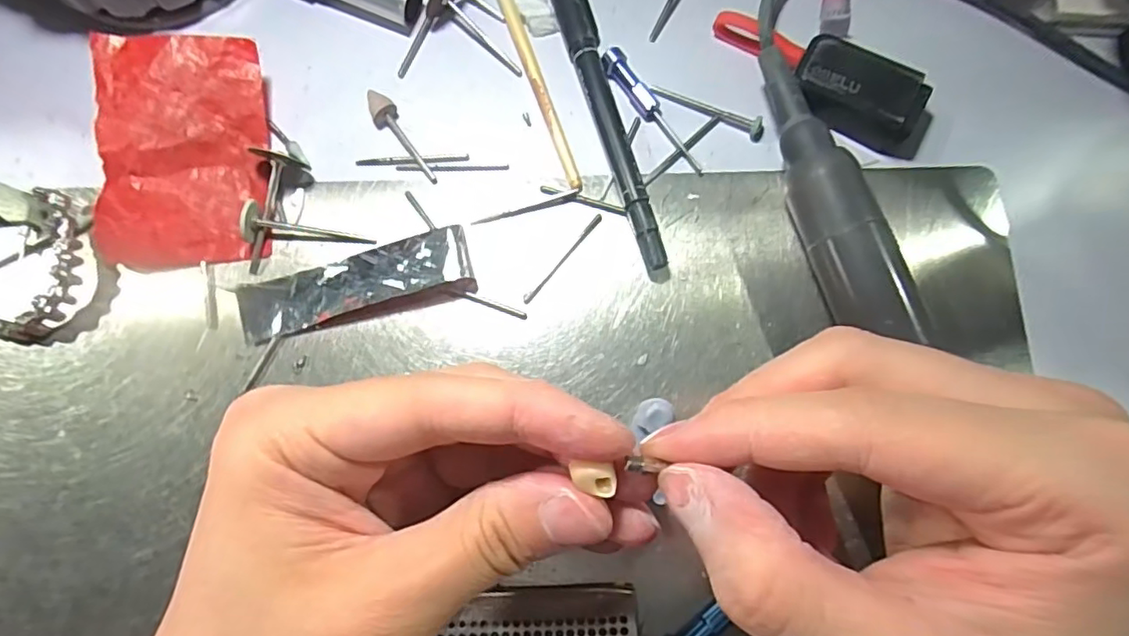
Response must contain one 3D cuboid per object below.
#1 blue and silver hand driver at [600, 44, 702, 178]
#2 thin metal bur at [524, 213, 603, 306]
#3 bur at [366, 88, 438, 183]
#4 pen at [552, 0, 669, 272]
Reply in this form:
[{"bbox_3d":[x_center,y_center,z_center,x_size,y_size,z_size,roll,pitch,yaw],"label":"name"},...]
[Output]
[{"bbox_3d":[0.035,-0.081,0.235,0.009,0.007,0.060,-33,81,-7],"label":"blue and silver hand driver"},{"bbox_3d":[0.000,-0.023,0.224,0.004,0.004,0.044,40,81,6],"label":"thin metal bur"},{"bbox_3d":[-0.065,-0.070,0.232,0.010,0.007,0.043,-29,81,-6],"label":"bur"},{"bbox_3d":[0.015,-0.085,0.233,0.013,0.011,0.140,-15,80,-4],"label":"pen"}]

